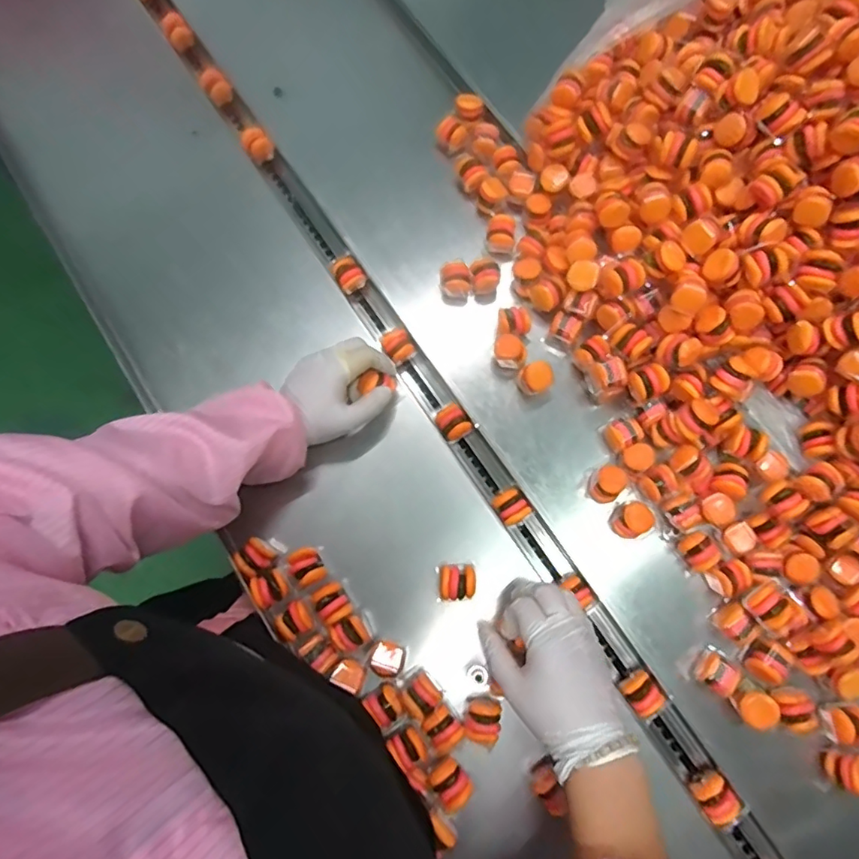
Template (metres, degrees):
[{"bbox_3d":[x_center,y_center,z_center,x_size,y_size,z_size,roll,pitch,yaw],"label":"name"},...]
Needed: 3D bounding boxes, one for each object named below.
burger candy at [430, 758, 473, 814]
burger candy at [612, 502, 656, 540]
[{"bbox_3d":[0.018,0.296,0.451,0.027,0.024,0.031,-38,79,-10],"label":"burger candy"},{"bbox_3d":[0.192,0.086,0.510,0.033,0.024,0.030,0,75,-1],"label":"burger candy"}]

